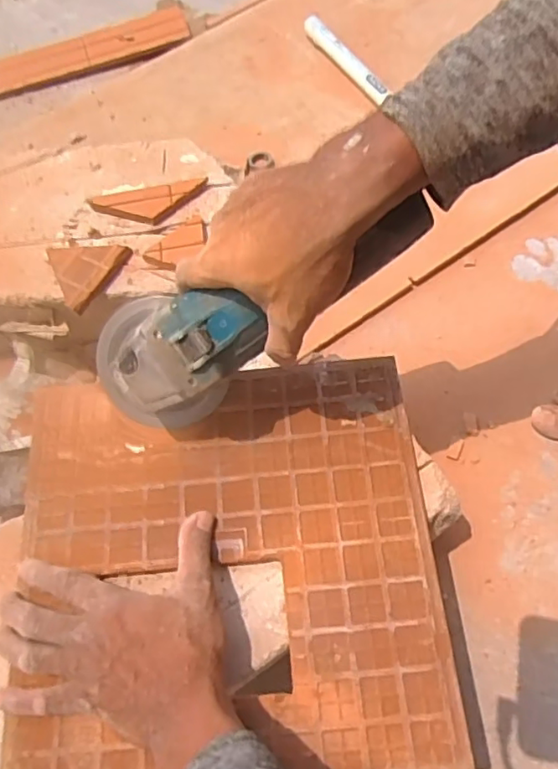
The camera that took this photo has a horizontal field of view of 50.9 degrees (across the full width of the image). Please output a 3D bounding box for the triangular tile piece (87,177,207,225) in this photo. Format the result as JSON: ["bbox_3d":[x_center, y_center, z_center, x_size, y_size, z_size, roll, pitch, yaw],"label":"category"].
[{"bbox_3d":[-0.125,-0.178,0.574,0.110,0.012,0.041,-18,64,-5],"label":"triangular tile piece"}]

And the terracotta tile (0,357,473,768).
[{"bbox_3d":[-0.038,0.124,0.423,0.293,0.013,0.292,-6,64,1],"label":"terracotta tile"}]

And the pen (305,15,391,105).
[{"bbox_3d":[0.088,-0.435,0.786,0.021,0.025,0.181,-30,66,-11],"label":"pen"}]

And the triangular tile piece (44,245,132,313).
[{"bbox_3d":[-0.184,-0.108,0.542,0.067,0.011,0.076,28,69,16],"label":"triangular tile piece"}]

